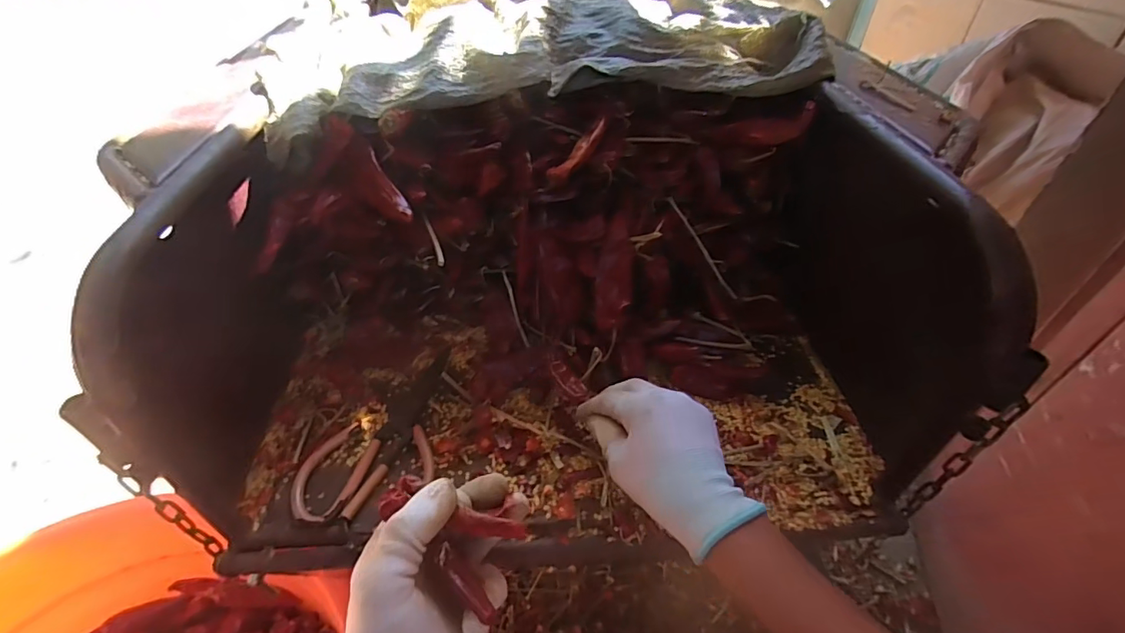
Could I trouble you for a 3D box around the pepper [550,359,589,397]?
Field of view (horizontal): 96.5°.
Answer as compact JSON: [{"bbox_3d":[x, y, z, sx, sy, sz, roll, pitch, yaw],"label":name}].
[{"bbox_3d":[0.004,0.055,0.445,0.019,0.013,0.045,-22,41,-20],"label":"pepper"}]

